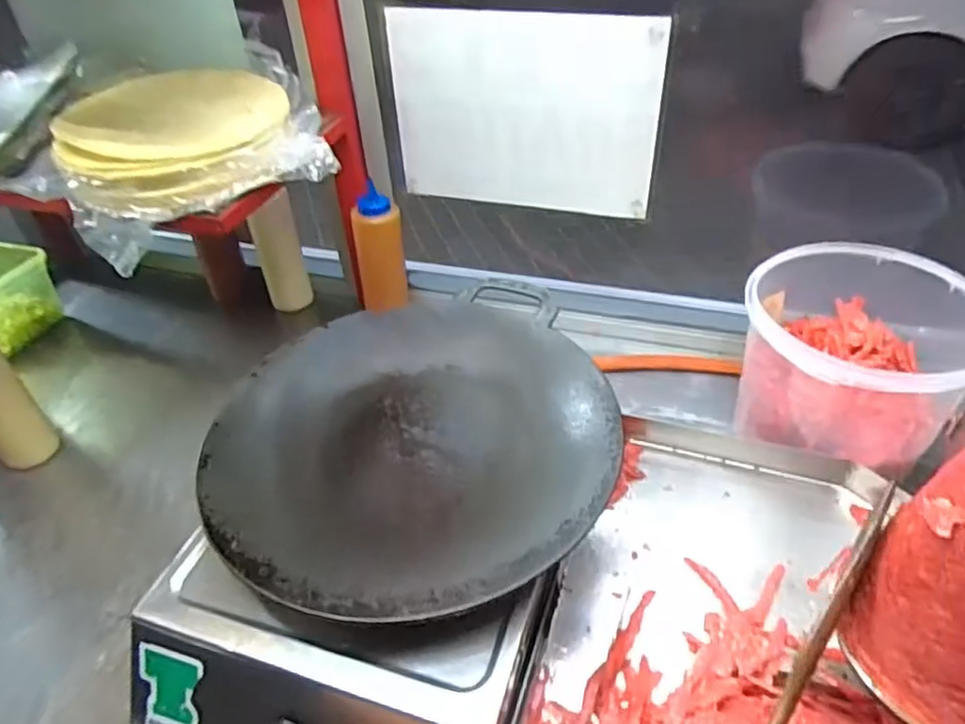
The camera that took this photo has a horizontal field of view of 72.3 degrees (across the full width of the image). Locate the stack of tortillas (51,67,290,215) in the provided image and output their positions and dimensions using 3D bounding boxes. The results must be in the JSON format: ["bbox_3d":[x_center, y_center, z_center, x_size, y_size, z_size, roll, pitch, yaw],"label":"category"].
[{"bbox_3d":[-0.288,-0.219,0.629,0.196,0.049,0.212,-14,44,-16],"label":"stack of tortillas"}]

